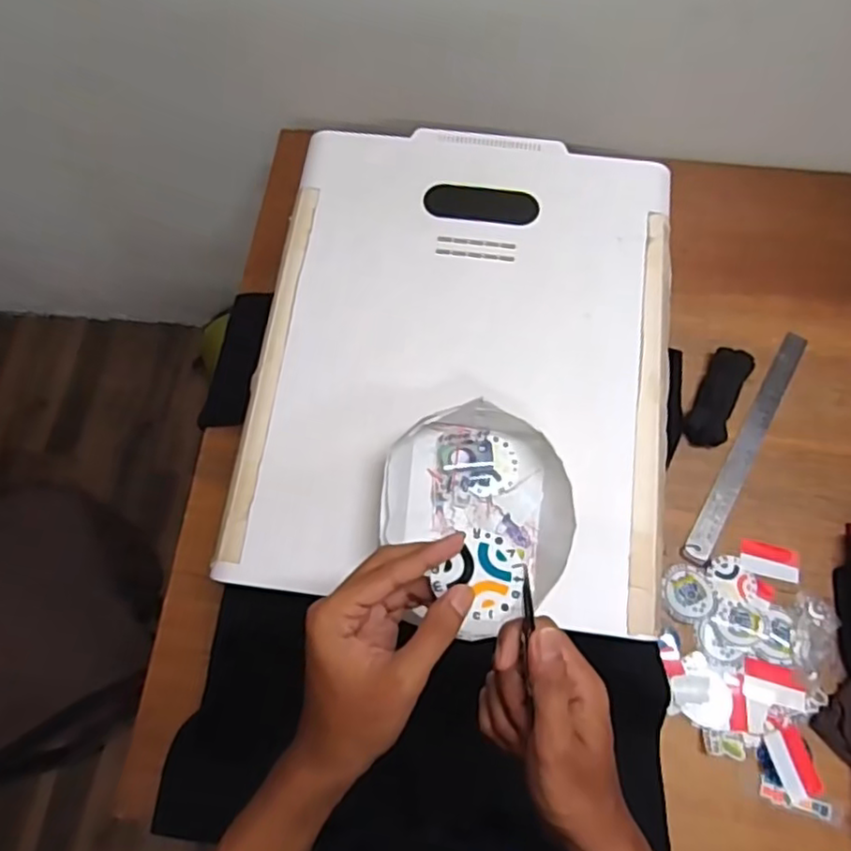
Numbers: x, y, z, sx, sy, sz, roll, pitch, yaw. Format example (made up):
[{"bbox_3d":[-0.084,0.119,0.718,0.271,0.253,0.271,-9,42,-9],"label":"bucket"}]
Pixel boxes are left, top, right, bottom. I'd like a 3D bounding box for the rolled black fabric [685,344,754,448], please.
[{"bbox_3d":[0.354,-0.036,0.767,0.048,0.035,0.130,25,73,10],"label":"rolled black fabric"}]

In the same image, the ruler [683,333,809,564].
[{"bbox_3d":[0.390,0.020,0.769,0.028,0.006,0.322,29,75,12],"label":"ruler"}]

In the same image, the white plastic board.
[{"bbox_3d":[0.038,-0.077,0.637,0.395,0.018,0.493,7,73,4],"label":"white plastic board"}]

